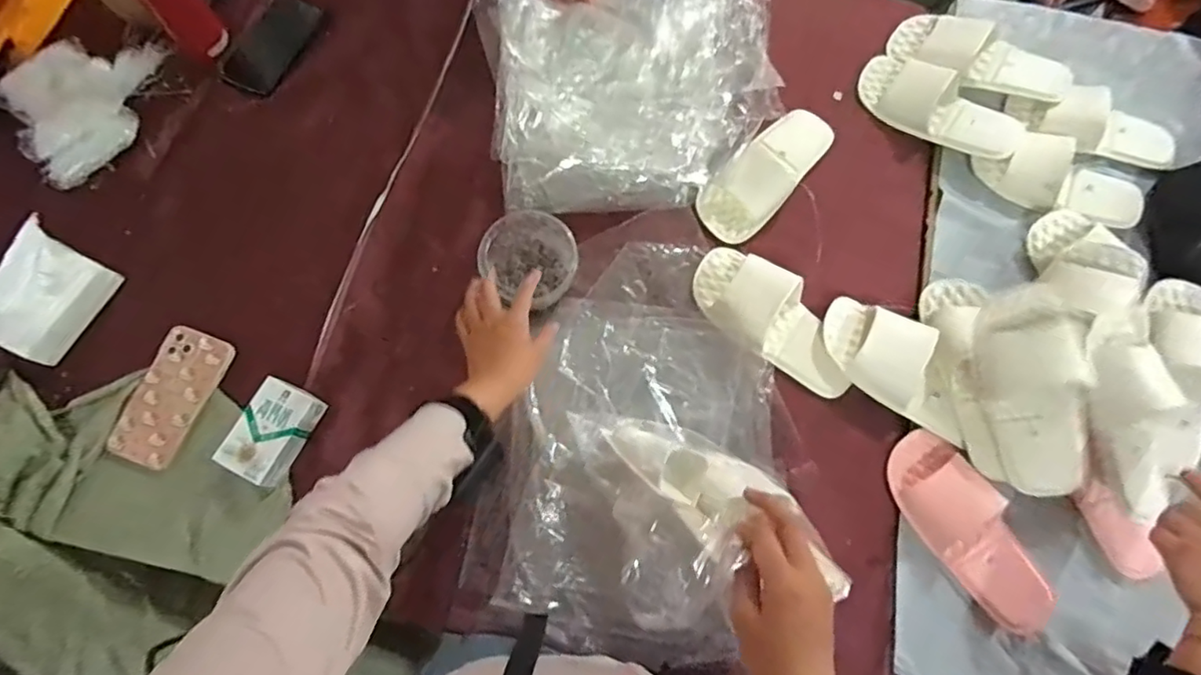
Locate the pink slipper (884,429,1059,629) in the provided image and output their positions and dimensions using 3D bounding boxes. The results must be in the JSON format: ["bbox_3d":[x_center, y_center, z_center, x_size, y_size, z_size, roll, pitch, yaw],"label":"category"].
[{"bbox_3d":[0.436,0.223,0.696,0.096,0.051,0.237,-34,78,-11],"label":"pink slipper"}]

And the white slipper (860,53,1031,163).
[{"bbox_3d":[0.471,-0.321,0.831,0.226,0.059,0.084,37,76,8],"label":"white slipper"}]

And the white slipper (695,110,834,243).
[{"bbox_3d":[0.226,-0.225,0.798,0.089,0.039,0.226,42,77,9],"label":"white slipper"}]

